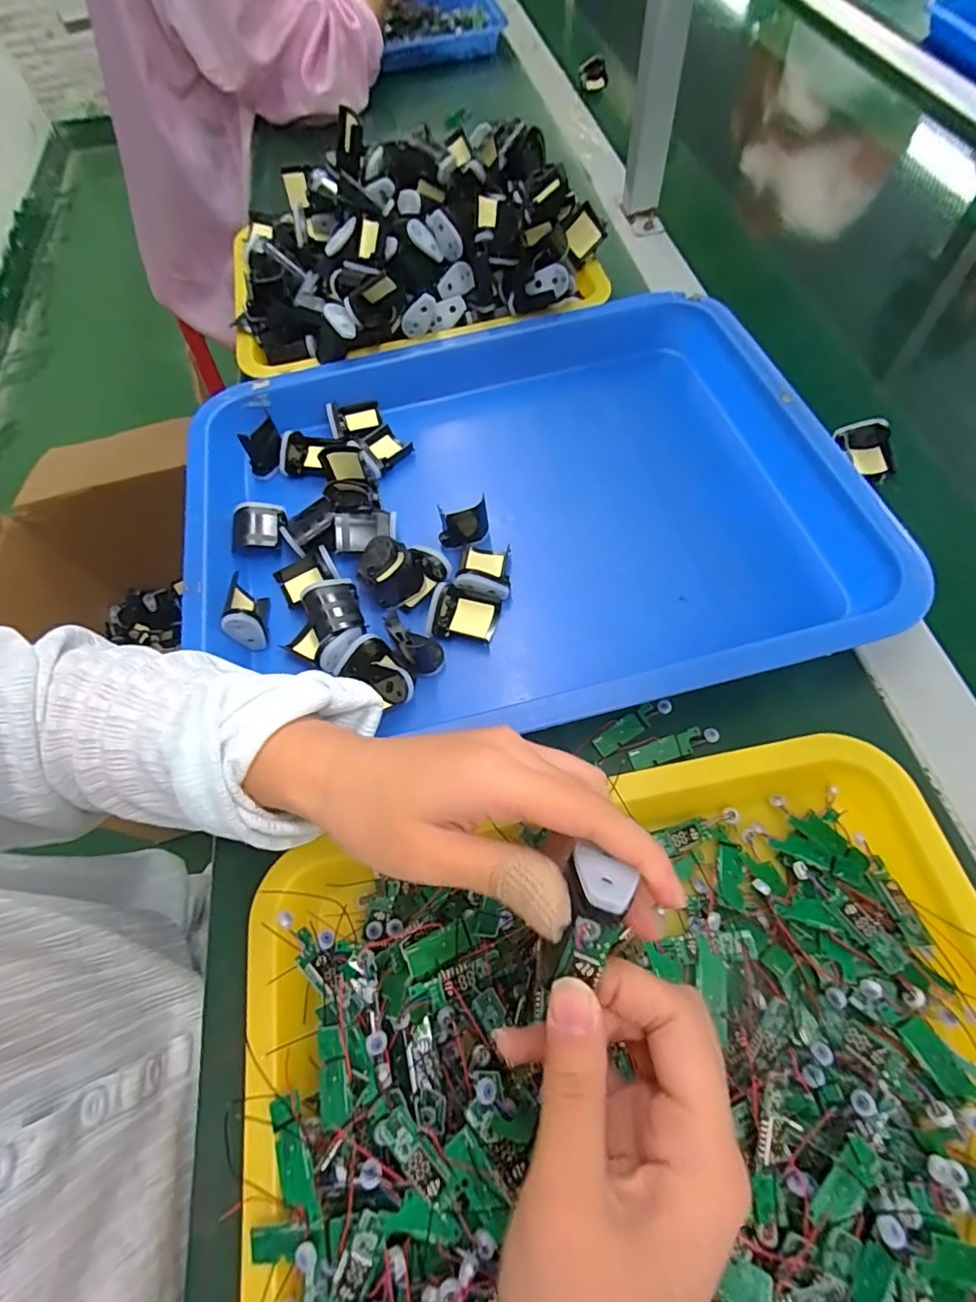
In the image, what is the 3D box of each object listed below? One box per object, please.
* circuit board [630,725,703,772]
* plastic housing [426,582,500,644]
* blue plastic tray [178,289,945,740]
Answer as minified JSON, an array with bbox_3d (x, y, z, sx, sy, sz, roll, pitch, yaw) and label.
[{"bbox_3d":[0.103,0.057,0.310,0.042,0.005,0.013,-23,65,2],"label":"circuit board"},{"bbox_3d":[-0.016,-0.023,0.349,0.043,0.016,0.033,10,64,10],"label":"plastic housing"},{"bbox_3d":[0.015,-0.097,0.386,0.435,0.073,0.336,-15,63,-2],"label":"blue plastic tray"}]

